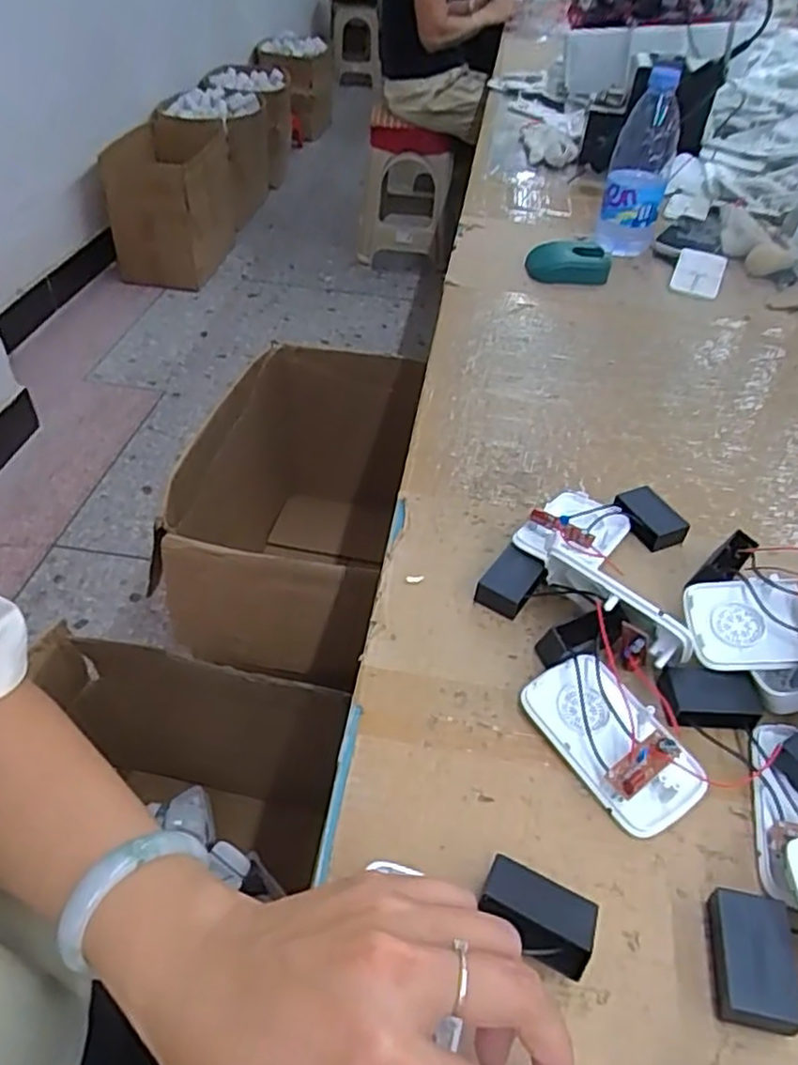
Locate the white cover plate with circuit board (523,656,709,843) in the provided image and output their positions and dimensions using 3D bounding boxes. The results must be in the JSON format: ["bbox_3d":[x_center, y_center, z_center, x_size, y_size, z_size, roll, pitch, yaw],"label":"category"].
[{"bbox_3d":[0.113,0.109,0.372,0.056,0.019,0.094,-21,49,-26],"label":"white cover plate with circuit board"}]

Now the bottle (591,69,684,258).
[{"bbox_3d":[0.302,-0.459,0.871,0.074,0.193,0.080,17,44,12],"label":"bottle"}]

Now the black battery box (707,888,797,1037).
[{"bbox_3d":[0.150,0.183,0.299,0.032,0.021,0.048,14,44,8],"label":"black battery box"}]

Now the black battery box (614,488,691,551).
[{"bbox_3d":[0.181,-0.009,0.505,0.032,0.019,0.047,-19,49,-25],"label":"black battery box"}]

